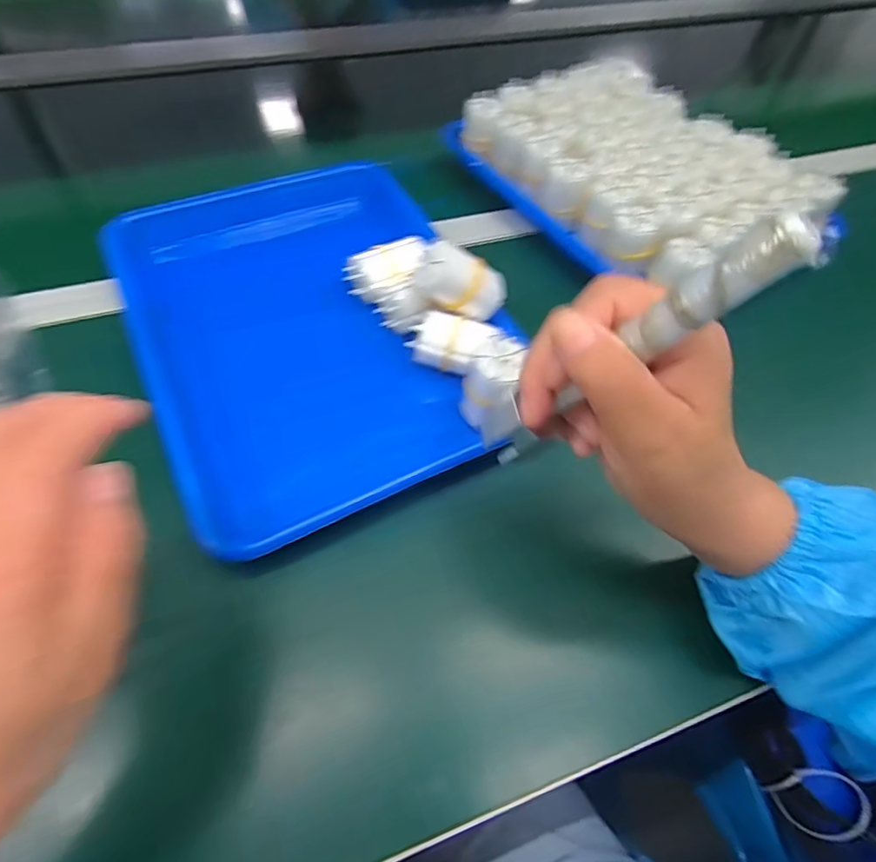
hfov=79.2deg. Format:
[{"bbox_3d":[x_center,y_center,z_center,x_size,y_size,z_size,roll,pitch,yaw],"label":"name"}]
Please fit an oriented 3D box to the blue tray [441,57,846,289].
[{"bbox_3d":[0.183,-0.246,0.496,0.228,0.046,0.305,-26,61,-19],"label":"blue tray"}]

